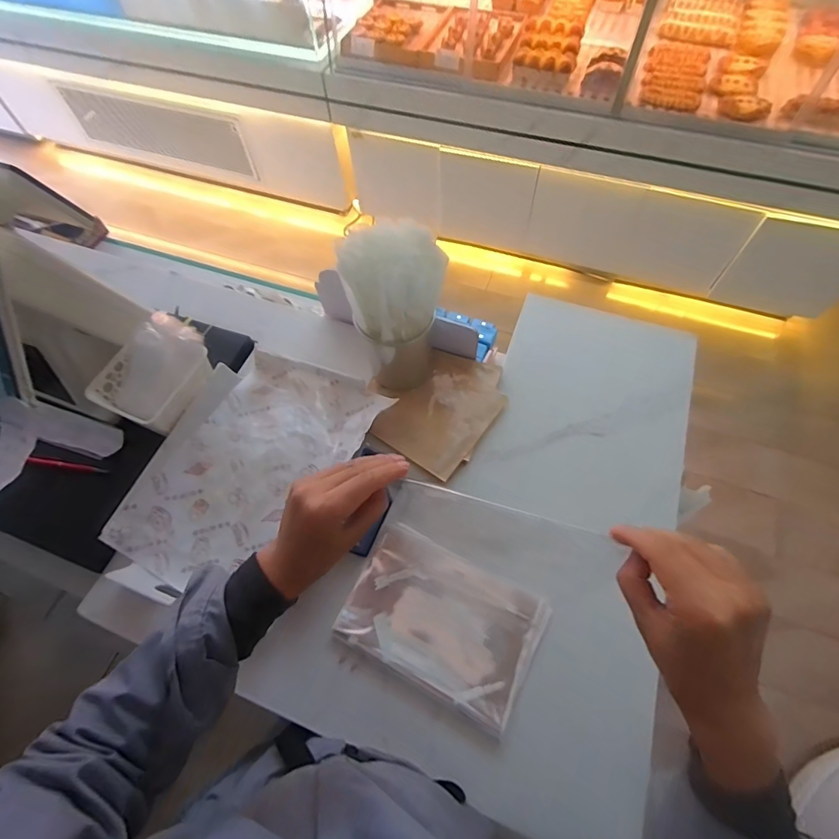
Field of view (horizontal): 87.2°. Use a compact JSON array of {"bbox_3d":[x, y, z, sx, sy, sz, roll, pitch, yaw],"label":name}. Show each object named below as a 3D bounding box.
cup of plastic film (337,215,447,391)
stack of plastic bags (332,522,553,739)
[{"bbox_3d":[-0.033,-0.147,0.641,0.122,0.250,0.105,-24,64,-10],"label":"cup of plastic film"},{"bbox_3d":[0.029,0.259,0.571,0.235,0.021,0.161,25,66,14],"label":"stack of plastic bags"}]

